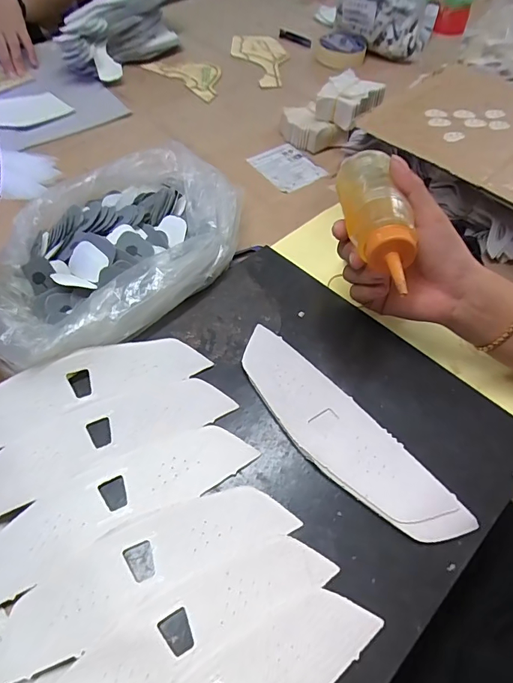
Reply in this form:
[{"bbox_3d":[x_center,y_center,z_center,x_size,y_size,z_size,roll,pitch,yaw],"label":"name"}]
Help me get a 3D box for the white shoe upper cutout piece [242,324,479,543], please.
[{"bbox_3d":[0.060,0.067,0.330,0.060,0.009,0.210,-33,60,-22],"label":"white shoe upper cutout piece"}]

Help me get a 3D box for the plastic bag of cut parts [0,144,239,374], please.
[{"bbox_3d":[-0.143,-0.100,0.419,0.271,0.056,0.205,-36,64,-23],"label":"plastic bag of cut parts"}]

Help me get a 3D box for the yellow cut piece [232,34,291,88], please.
[{"bbox_3d":[0.014,-0.499,0.753,0.086,0.008,0.189,-23,60,-10],"label":"yellow cut piece"}]

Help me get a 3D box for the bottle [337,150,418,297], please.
[{"bbox_3d":[0.090,-0.102,0.327,0.038,0.035,0.139,-4,55,-3],"label":"bottle"}]

